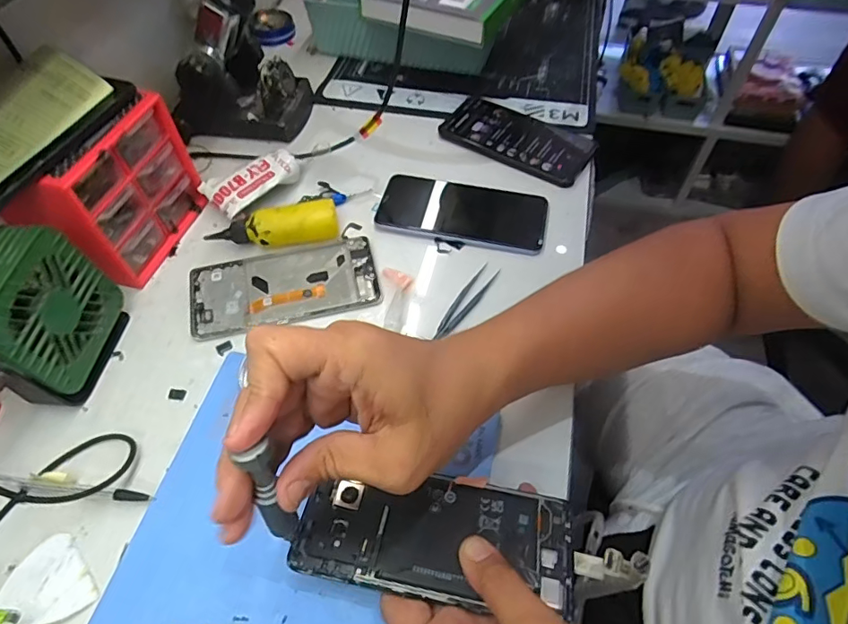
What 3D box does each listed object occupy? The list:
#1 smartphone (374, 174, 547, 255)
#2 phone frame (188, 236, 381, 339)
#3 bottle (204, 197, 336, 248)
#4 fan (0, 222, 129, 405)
[{"bbox_3d":[0.037,-0.100,0.496,0.161,0.012,0.078,10,56,7],"label":"smartphone"},{"bbox_3d":[-0.124,-0.021,0.450,0.161,0.011,0.082,-14,56,-9],"label":"phone frame"},{"bbox_3d":[-0.139,-0.078,0.474,0.115,0.033,0.035,-14,56,-9],"label":"bottle"},{"bbox_3d":[-0.277,0.006,0.371,0.044,0.112,0.101,5,55,4],"label":"fan"}]

